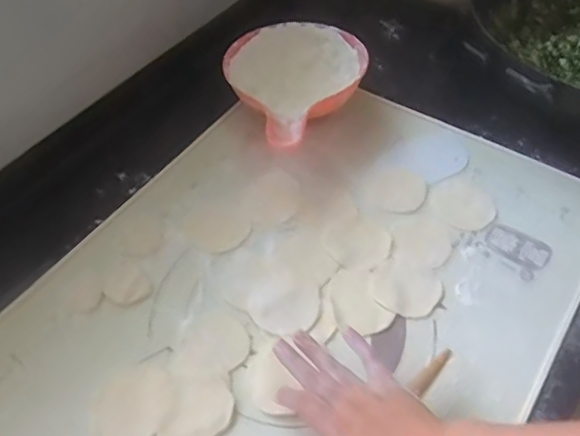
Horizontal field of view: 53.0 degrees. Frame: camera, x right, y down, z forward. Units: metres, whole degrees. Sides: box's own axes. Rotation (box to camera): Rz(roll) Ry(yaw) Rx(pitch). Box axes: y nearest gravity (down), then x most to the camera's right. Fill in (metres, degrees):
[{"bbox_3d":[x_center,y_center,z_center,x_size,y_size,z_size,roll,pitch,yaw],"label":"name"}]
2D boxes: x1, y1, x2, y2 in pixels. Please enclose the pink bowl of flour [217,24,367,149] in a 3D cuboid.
[{"bbox_3d":[-0.004,-0.155,0.709,0.171,0.065,0.202,33,59,25],"label":"pink bowl of flour"}]

